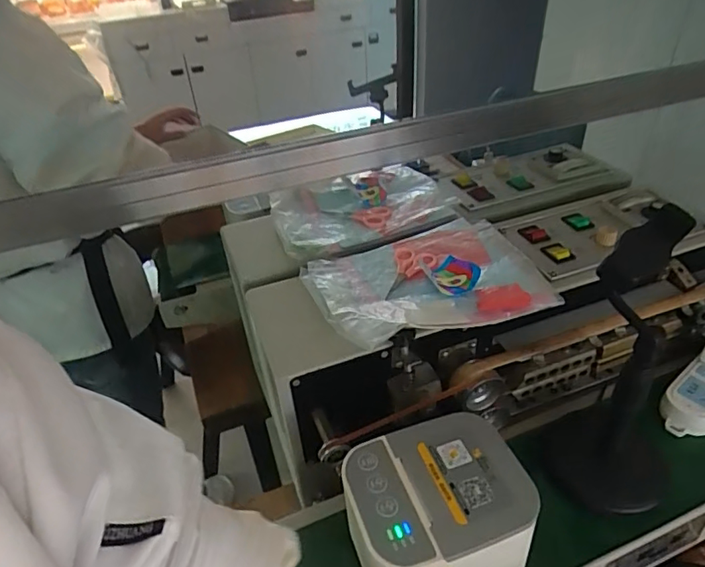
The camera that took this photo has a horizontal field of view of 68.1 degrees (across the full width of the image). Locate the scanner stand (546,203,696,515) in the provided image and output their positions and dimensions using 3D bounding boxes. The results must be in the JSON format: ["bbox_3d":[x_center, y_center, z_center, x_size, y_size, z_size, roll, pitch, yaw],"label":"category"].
[{"bbox_3d":[0.243,0.075,0.448,0.103,0.289,0.093,18,42,27],"label":"scanner stand"}]

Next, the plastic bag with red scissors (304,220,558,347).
[{"bbox_3d":[0.076,-0.004,0.540,0.223,0.026,0.153,-13,38,-11],"label":"plastic bag with red scissors"}]

